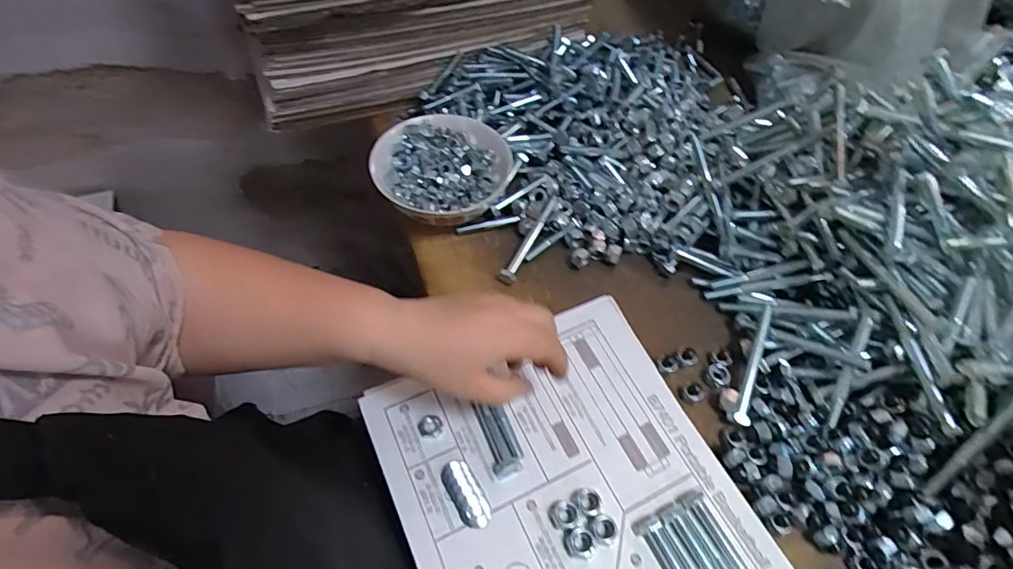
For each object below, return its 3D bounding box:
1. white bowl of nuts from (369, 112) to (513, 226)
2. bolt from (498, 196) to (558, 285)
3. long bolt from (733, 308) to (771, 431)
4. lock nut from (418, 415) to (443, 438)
[{"bbox_3d":[-0.059,-0.109,0.500,0.125,0.068,0.130,1,56,-1],"label":"white bowl of nuts"},{"bbox_3d":[0.023,-0.044,0.497,0.014,0.014,0.111,23,58,13],"label":"bolt"},{"bbox_3d":[0.209,0.066,0.424,0.012,0.014,0.111,23,58,13],"label":"long bolt"},{"bbox_3d":[-0.056,0.105,0.376,0.017,0.004,0.016,1,56,-1],"label":"lock nut"}]

